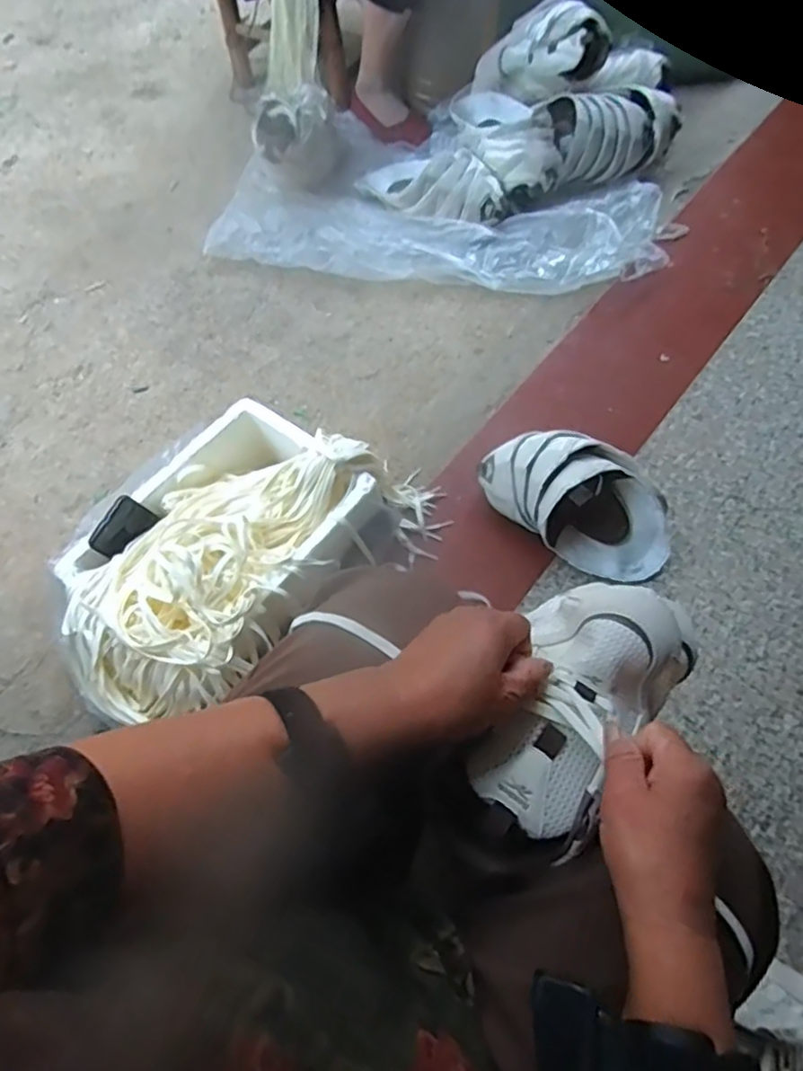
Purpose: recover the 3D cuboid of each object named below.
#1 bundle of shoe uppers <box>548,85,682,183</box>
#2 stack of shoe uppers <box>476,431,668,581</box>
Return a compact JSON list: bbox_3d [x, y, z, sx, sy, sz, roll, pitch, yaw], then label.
[{"bbox_3d":[0.413,-0.775,1.239,0.245,0.086,0.137,-7,68,-5],"label":"bundle of shoe uppers"},{"bbox_3d":[0.249,-0.045,0.909,0.286,0.138,0.129,25,67,8],"label":"stack of shoe uppers"}]

